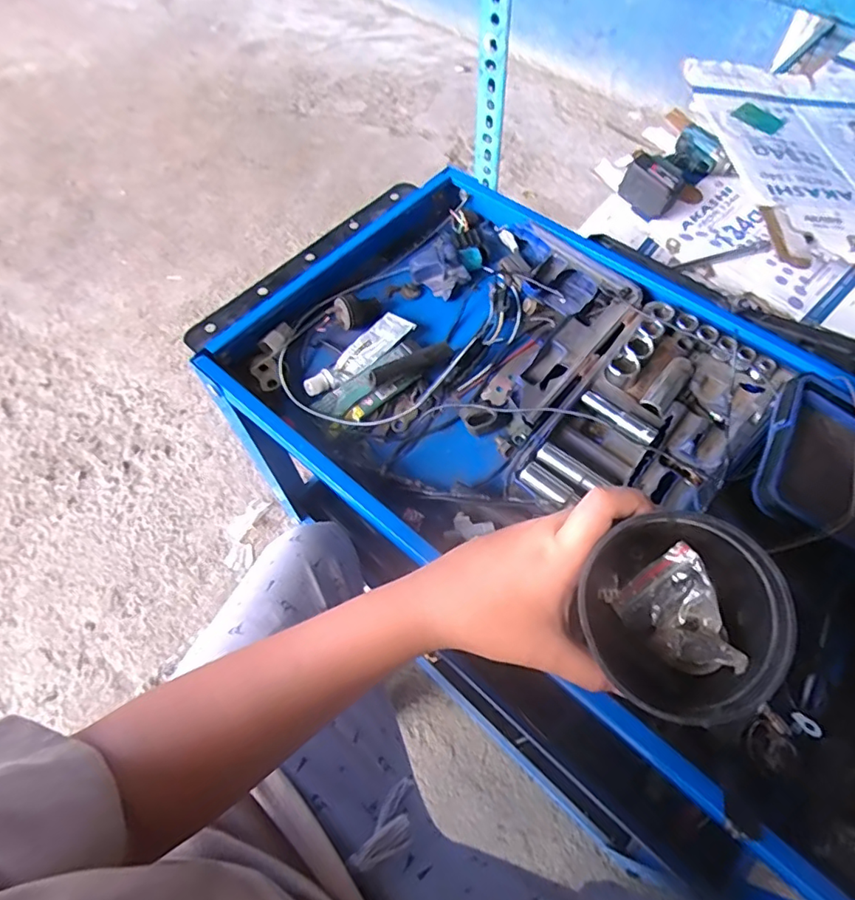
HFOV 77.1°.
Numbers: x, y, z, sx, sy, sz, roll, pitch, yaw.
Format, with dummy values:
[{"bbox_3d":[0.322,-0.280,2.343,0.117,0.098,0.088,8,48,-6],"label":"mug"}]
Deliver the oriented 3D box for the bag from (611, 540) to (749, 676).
[{"bbox_3d":[0.151,0.097,0.312,0.052,0.023,0.066,-34,66,-15],"label":"bag"}]

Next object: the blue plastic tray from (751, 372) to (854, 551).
[{"bbox_3d":[0.298,0.014,0.384,0.117,0.026,0.121,27,66,-4],"label":"blue plastic tray"}]

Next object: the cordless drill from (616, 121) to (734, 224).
[{"bbox_3d":[0.515,-0.575,1.107,0.235,0.085,0.120,-36,67,-16],"label":"cordless drill"}]

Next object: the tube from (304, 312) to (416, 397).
[{"bbox_3d":[-0.064,-0.087,0.497,0.034,0.014,0.117,39,70,20],"label":"tube"}]

